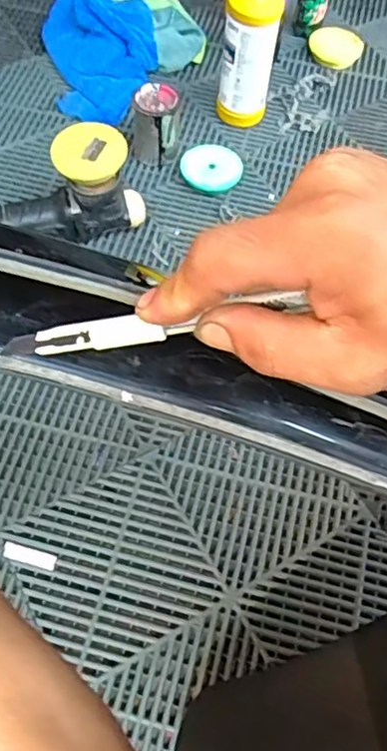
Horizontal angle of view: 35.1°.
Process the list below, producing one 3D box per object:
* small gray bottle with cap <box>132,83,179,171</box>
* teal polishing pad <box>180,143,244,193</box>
[{"bbox_3d":[-0.060,-0.397,0.974,0.071,0.097,0.072,-1,62,-4],"label":"small gray bottle with cap"},{"bbox_3d":[0.029,-0.333,0.983,0.096,0.034,0.083,6,62,0],"label":"teal polishing pad"}]

